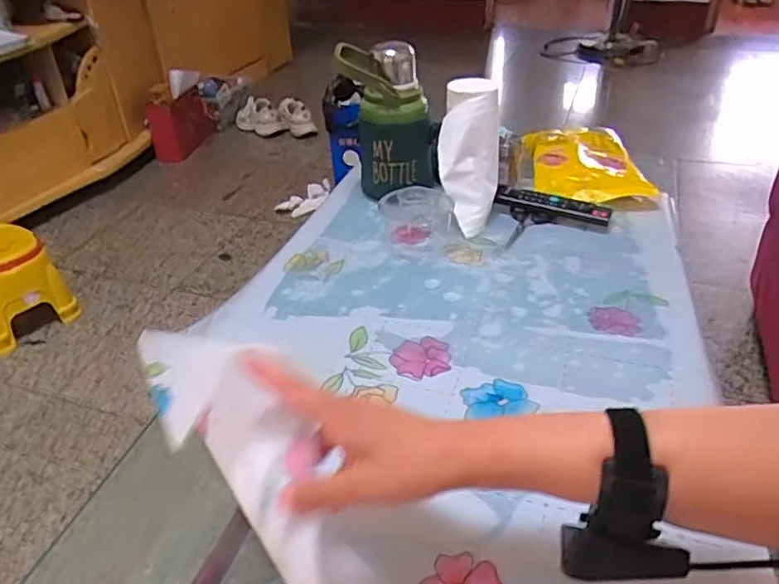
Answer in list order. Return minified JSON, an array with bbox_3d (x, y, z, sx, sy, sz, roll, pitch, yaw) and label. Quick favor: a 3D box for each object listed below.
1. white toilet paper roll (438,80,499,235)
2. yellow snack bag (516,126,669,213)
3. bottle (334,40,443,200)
[{"bbox_3d":[0.103,-0.181,0.818,0.084,0.195,0.068,-14,15,-16],"label":"white toilet paper roll"},{"bbox_3d":[0.299,-0.188,0.930,0.199,0.060,0.197,6,36,11],"label":"yellow snack bag"},{"bbox_3d":[0.001,-0.246,0.867,0.131,0.194,0.100,-5,36,-5],"label":"bottle"}]

